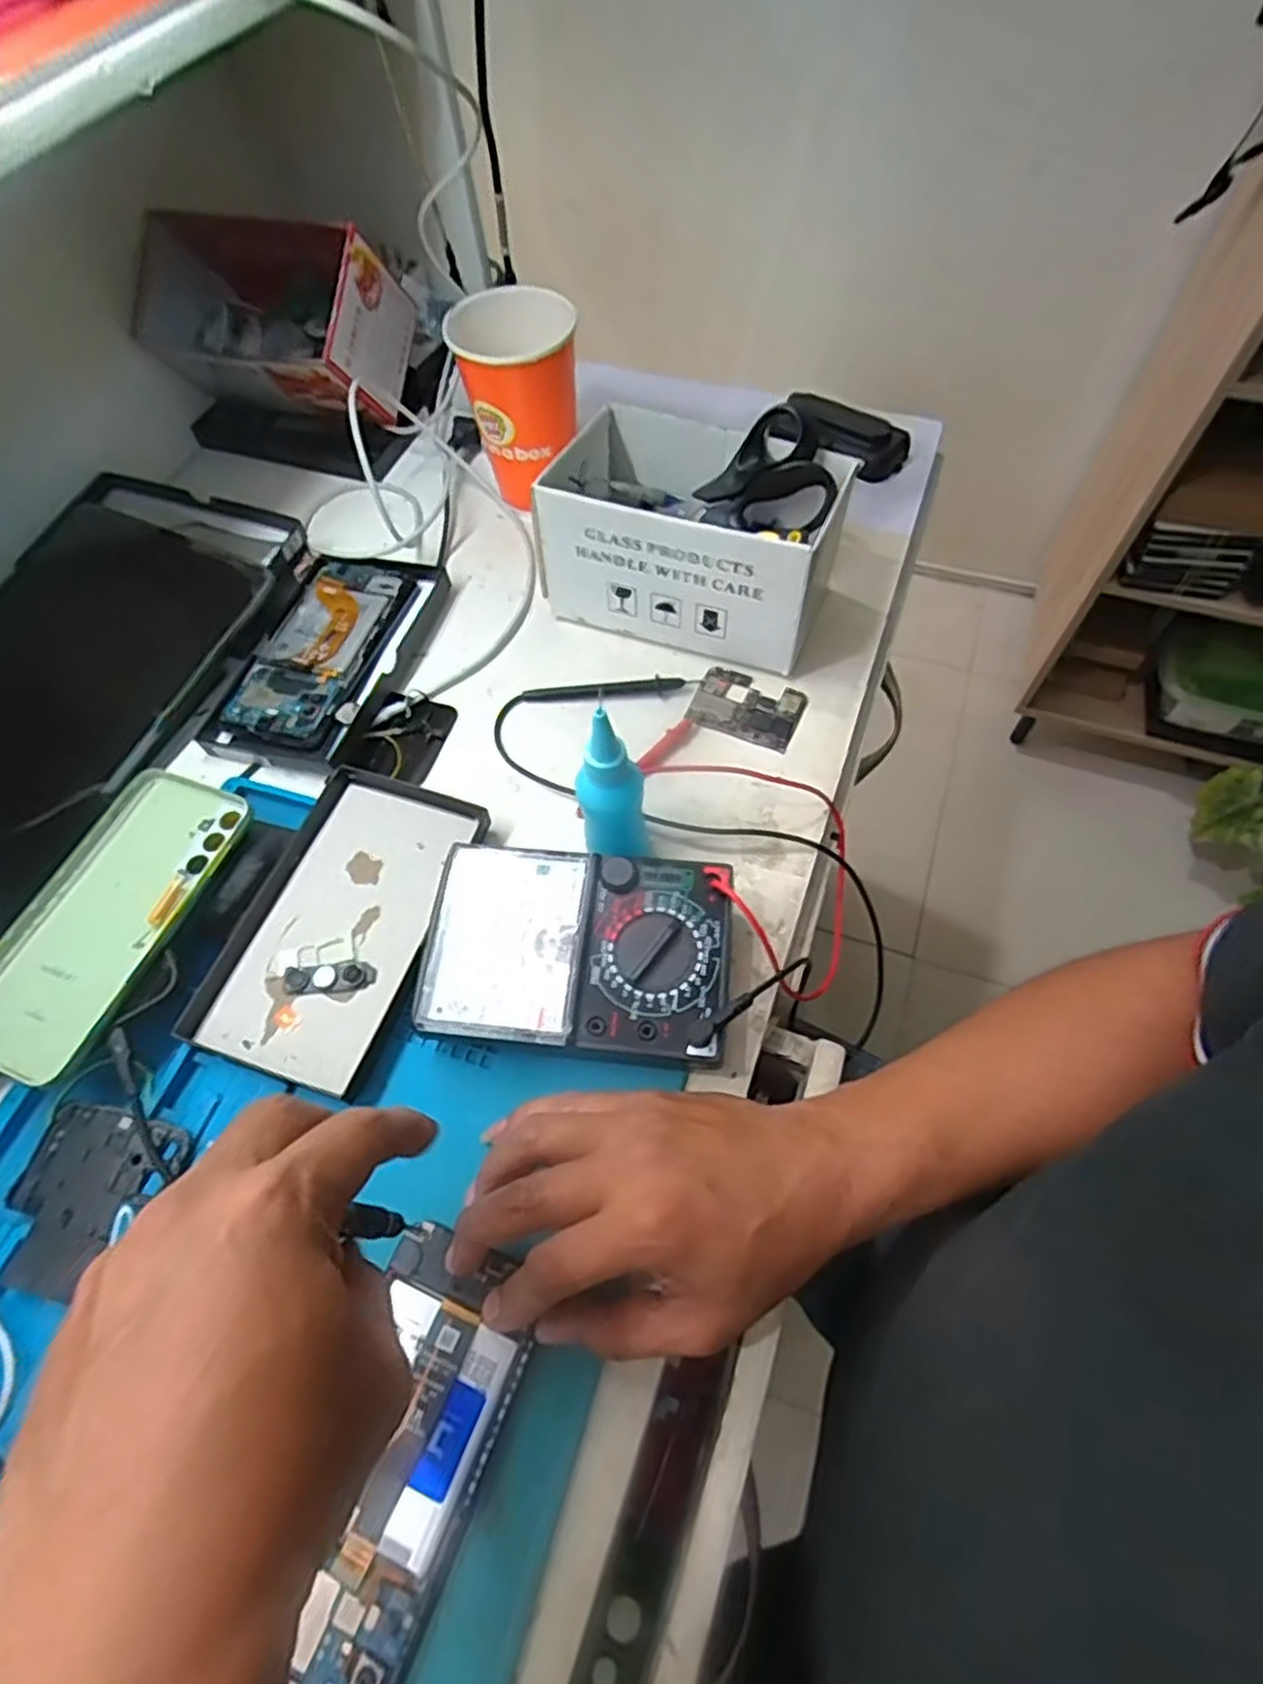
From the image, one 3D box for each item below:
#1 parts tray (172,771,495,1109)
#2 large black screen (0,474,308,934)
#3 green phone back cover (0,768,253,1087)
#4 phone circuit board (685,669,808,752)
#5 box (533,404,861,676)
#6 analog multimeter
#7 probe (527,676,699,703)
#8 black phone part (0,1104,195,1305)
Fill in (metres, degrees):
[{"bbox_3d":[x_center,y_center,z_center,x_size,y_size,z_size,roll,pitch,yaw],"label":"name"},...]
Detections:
[{"bbox_3d":[-0.161,0.042,0.424,0.102,0.012,0.171,15,64,9],"label":"parts tray"},{"bbox_3d":[-0.368,-0.126,0.507,0.203,0.029,0.321,20,64,11],"label":"large black screen"},{"bbox_3d":[-0.279,0.037,0.405,0.085,0.005,0.167,19,65,13],"label":"green phone back cover"},{"bbox_3d":[0.075,-0.087,0.494,0.067,0.004,0.049,22,65,12],"label":"phone circuit board"},{"bbox_3d":[0.038,-0.202,0.501,0.177,0.094,0.109,20,64,11],"label":"box"},{"bbox_3d":[-0.025,0.057,0.388,0.146,0.043,0.097,6,62,5],"label":"analog multimeter"},{"bbox_3d":[-0.014,-0.100,0.497,0.113,0.009,0.009,-2,62,1],"label":"probe"},{"bbox_3d":[-0.258,0.164,0.358,0.071,0.009,0.079,19,64,11],"label":"black phone part"}]

